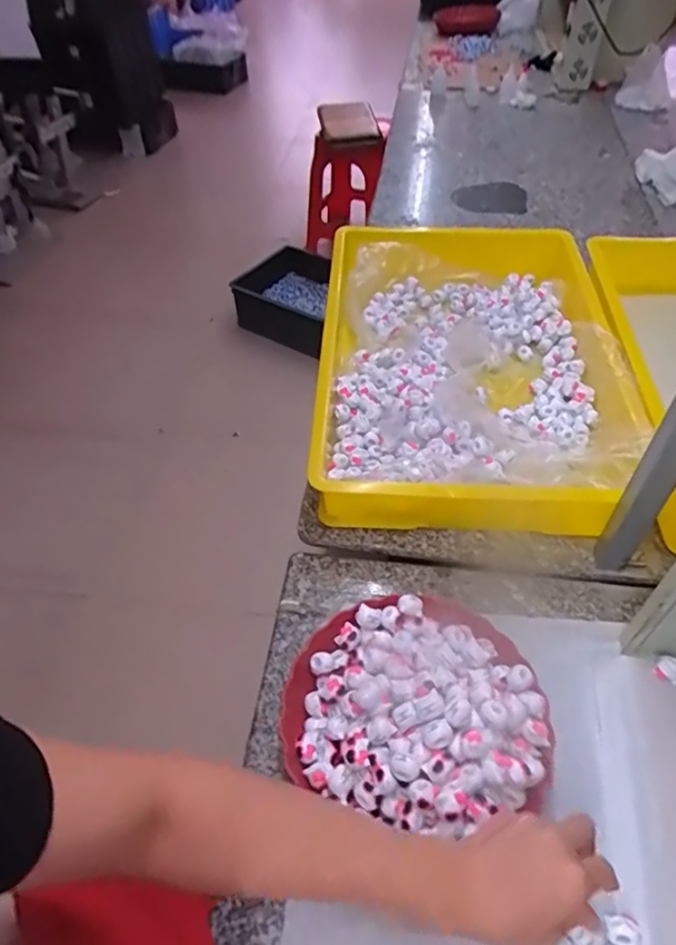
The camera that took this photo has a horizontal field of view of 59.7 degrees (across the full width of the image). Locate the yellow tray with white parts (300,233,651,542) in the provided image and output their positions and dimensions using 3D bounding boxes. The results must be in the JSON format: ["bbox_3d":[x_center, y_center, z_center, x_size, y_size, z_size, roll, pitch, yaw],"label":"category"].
[{"bbox_3d":[0.187,-0.179,0.880,0.408,0.083,0.605,2,49,4],"label":"yellow tray with white parts"}]

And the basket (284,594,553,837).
[{"bbox_3d":[0.067,0.220,0.557,0.232,0.066,0.215,-1,49,1],"label":"basket"}]

